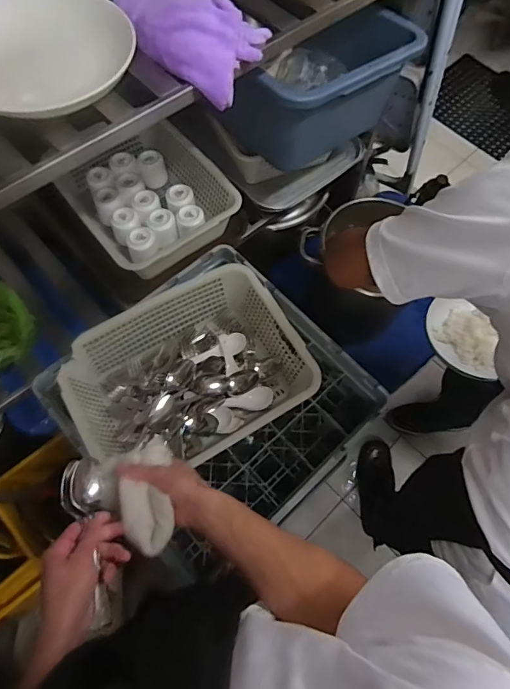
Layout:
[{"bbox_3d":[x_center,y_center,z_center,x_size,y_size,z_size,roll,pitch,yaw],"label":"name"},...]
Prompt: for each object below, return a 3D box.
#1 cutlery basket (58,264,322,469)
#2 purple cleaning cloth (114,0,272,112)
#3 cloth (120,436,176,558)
[{"bbox_3d":[-0.115,0.057,0.815,0.386,0.122,0.300,-30,70,-13],"label":"cutlery basket"},{"bbox_3d":[-0.086,-0.432,0.640,0.202,0.087,0.141,-1,66,-2],"label":"purple cleaning cloth"},{"bbox_3d":[-0.144,0.193,0.597,0.064,0.034,0.158,-7,49,-4],"label":"cloth"}]

